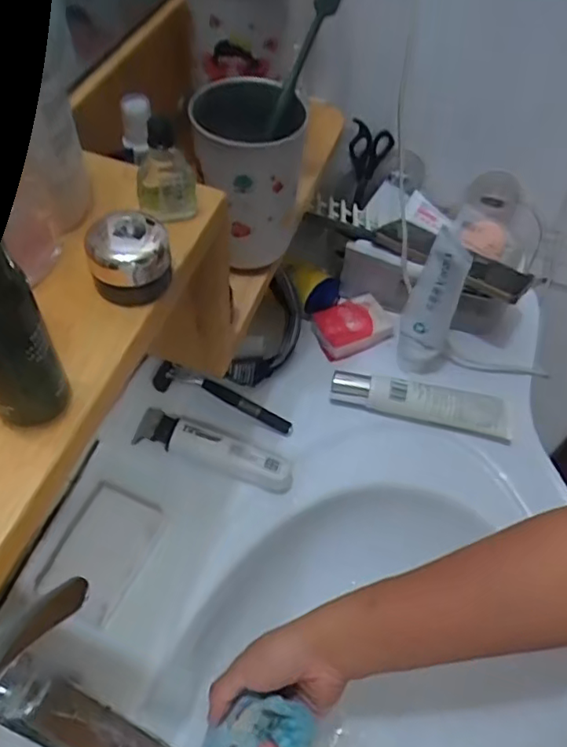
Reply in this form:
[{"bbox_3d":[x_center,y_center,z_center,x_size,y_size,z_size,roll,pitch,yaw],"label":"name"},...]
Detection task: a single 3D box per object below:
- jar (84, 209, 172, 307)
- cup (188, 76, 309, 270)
[{"bbox_3d":[-0.068,-0.052,0.264,0.034,0.022,0.041,-18,58,-16],"label":"jar"},{"bbox_3d":[-0.024,-0.143,0.428,0.069,0.105,0.085,-5,56,-7],"label":"cup"}]

